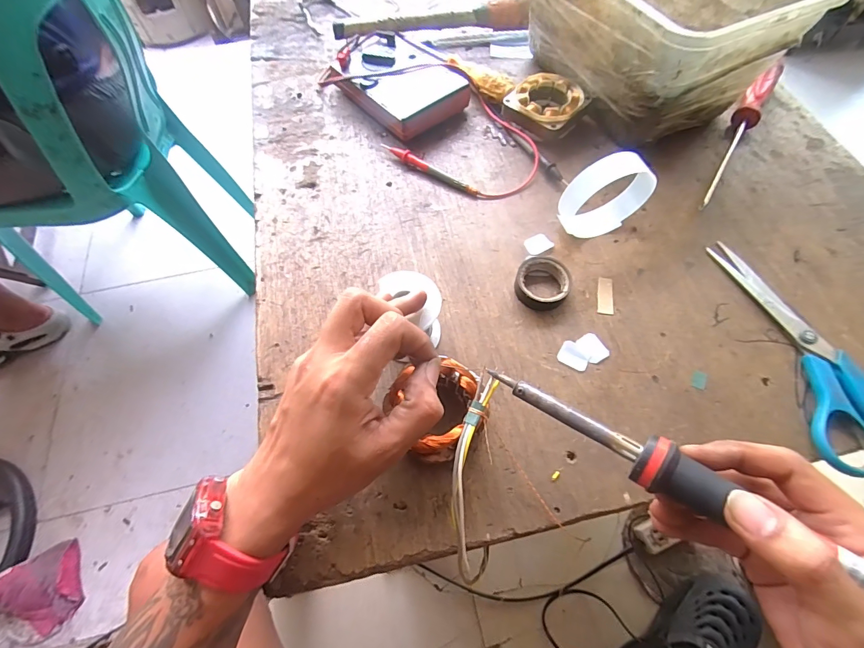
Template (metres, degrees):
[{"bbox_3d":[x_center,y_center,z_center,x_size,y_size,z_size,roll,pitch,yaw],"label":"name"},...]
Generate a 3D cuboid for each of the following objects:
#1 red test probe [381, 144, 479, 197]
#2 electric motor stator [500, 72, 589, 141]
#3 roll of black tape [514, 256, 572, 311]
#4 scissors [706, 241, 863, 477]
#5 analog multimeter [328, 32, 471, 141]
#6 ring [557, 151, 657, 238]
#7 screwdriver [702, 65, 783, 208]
[{"bbox_3d":[-0.005,-0.168,0.419,0.124,0.012,0.011,29,67,15],"label":"red test probe"},{"bbox_3d":[0.128,-0.243,0.437,0.074,0.026,0.071,37,69,18],"label":"electric motor stator"},{"bbox_3d":[0.100,-0.036,0.353,0.047,0.017,0.046,0,63,1],"label":"roll of black tape"},{"bbox_3d":[0.312,0.024,0.316,0.077,0.017,0.226,-5,63,-1],"label":"scissors"},{"bbox_3d":[-0.040,-0.285,0.459,0.114,0.037,0.162,-39,69,-17],"label":"analog multimeter"},{"bbox_3d":[0.158,-0.116,0.357,0.078,0.066,0.031,-21,64,-9],"label":"ring"},{"bbox_3d":[0.333,-0.212,0.427,0.025,0.025,0.217,31,74,16],"label":"screwdriver"}]

